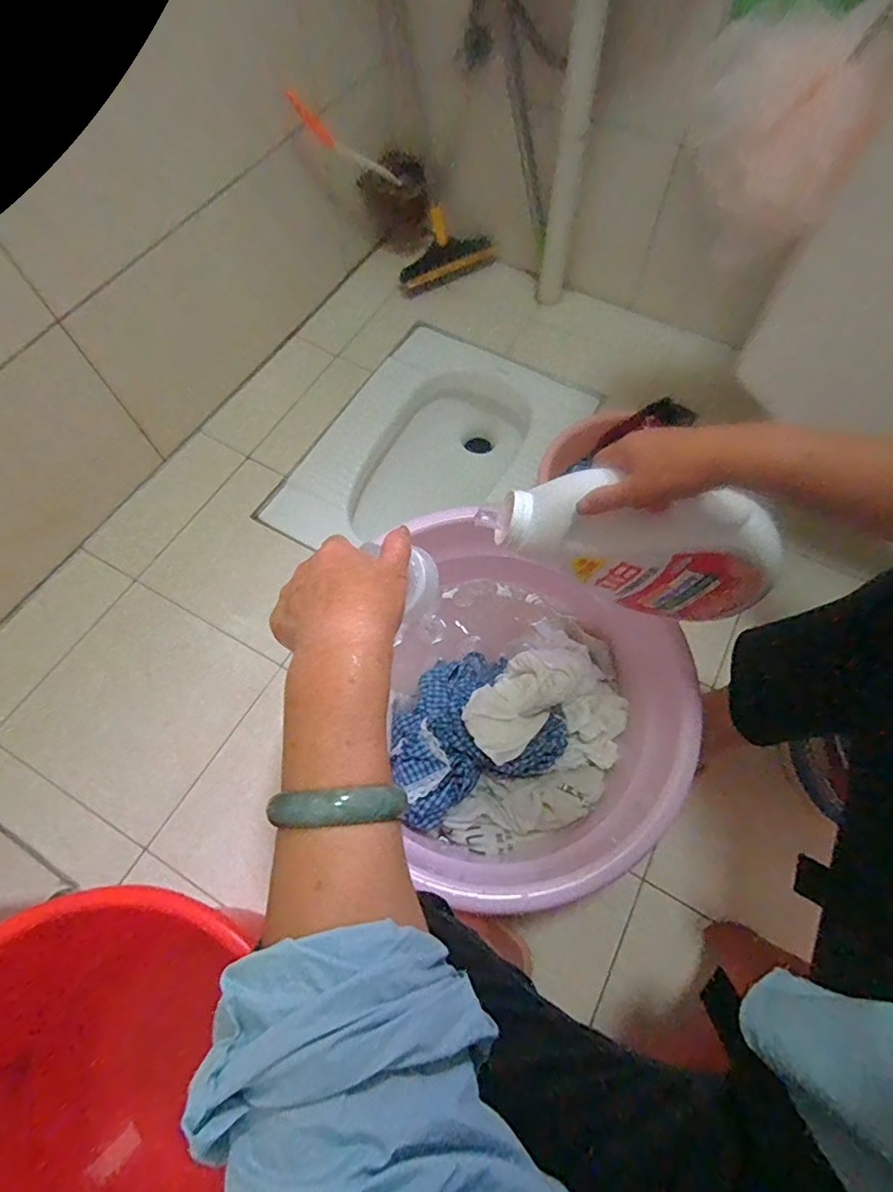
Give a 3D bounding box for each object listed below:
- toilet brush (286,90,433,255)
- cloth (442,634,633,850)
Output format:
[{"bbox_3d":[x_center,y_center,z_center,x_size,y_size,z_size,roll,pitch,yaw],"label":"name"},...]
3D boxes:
[{"bbox_3d":[-0.142,-0.760,0.950,0.126,0.334,0.110,-27,65,33],"label":"toilet brush"},{"bbox_3d":[0.120,0.179,0.671,0.315,0.072,0.188,-39,70,-16],"label":"cloth"}]

